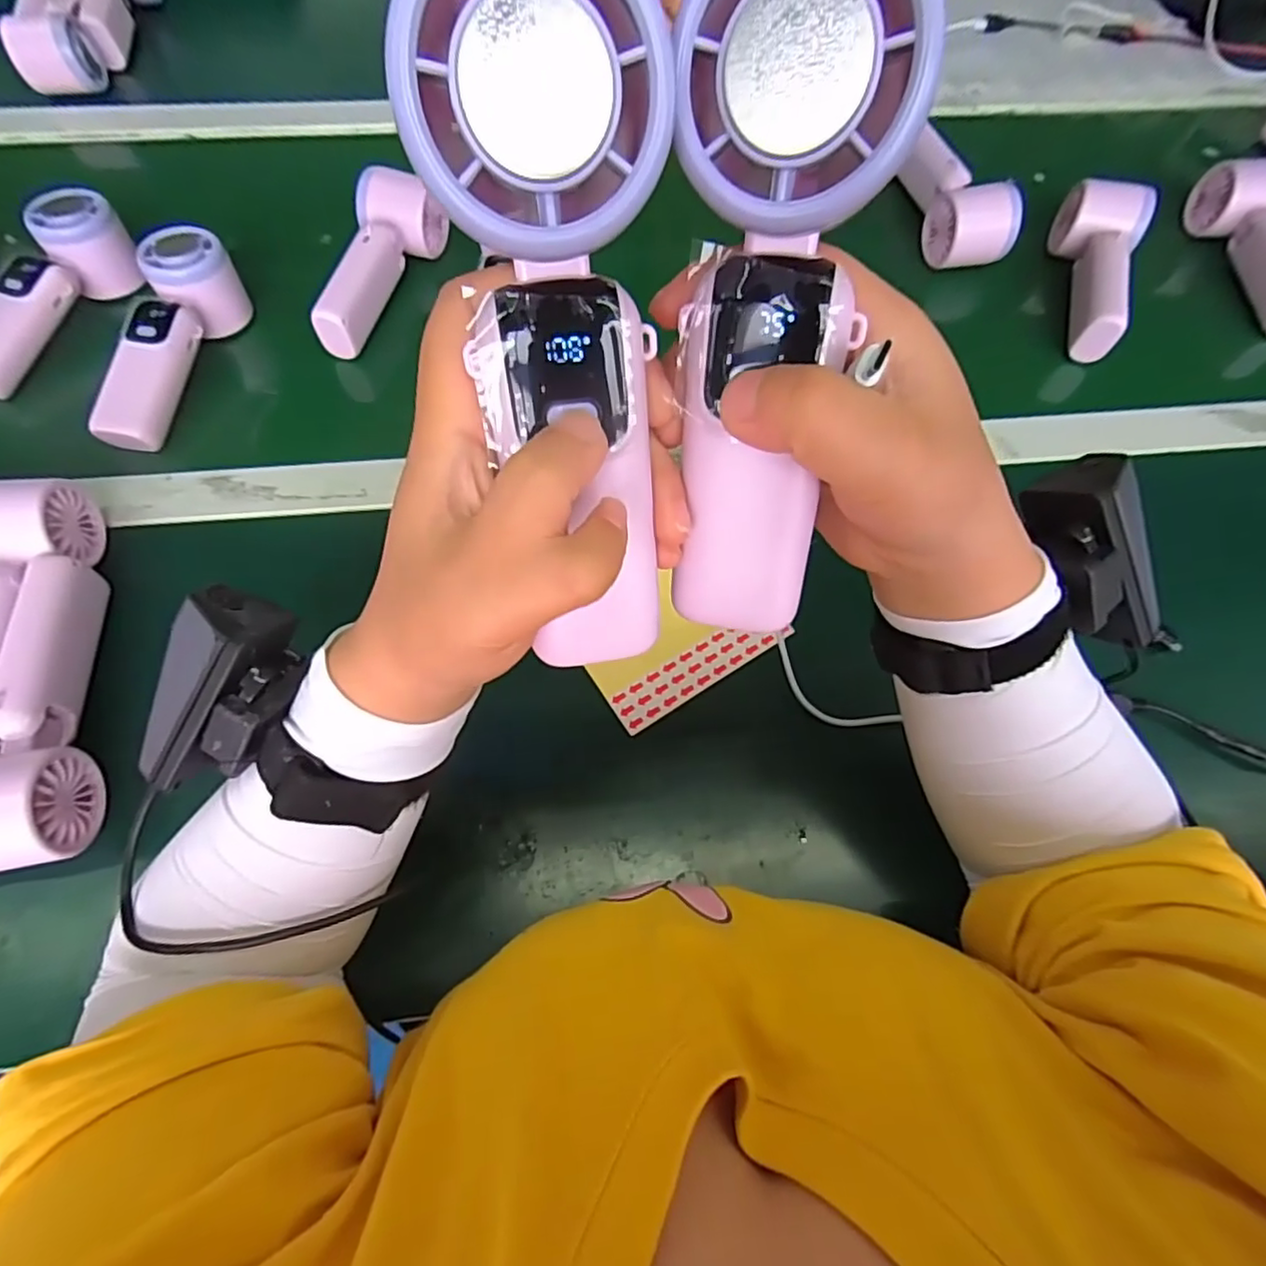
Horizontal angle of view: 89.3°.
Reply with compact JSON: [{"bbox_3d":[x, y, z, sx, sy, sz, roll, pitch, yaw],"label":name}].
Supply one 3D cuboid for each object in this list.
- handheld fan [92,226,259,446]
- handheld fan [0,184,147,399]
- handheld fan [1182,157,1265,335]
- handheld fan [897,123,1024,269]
[{"bbox_3d":[-0.329,-0.208,0.446,0.045,0.051,0.159,8,65,2],"label":"handheld fan"},{"bbox_3d":[-0.438,-0.251,0.466,0.047,0.060,0.161,26,67,10],"label":"handheld fan"},{"bbox_3d":[0.527,-0.331,0.538,0.051,0.055,0.179,7,65,2],"label":"handheld fan"},{"bbox_3d":[0.273,-0.370,0.550,0.051,0.053,0.135,-12,66,-7],"label":"handheld fan"}]

